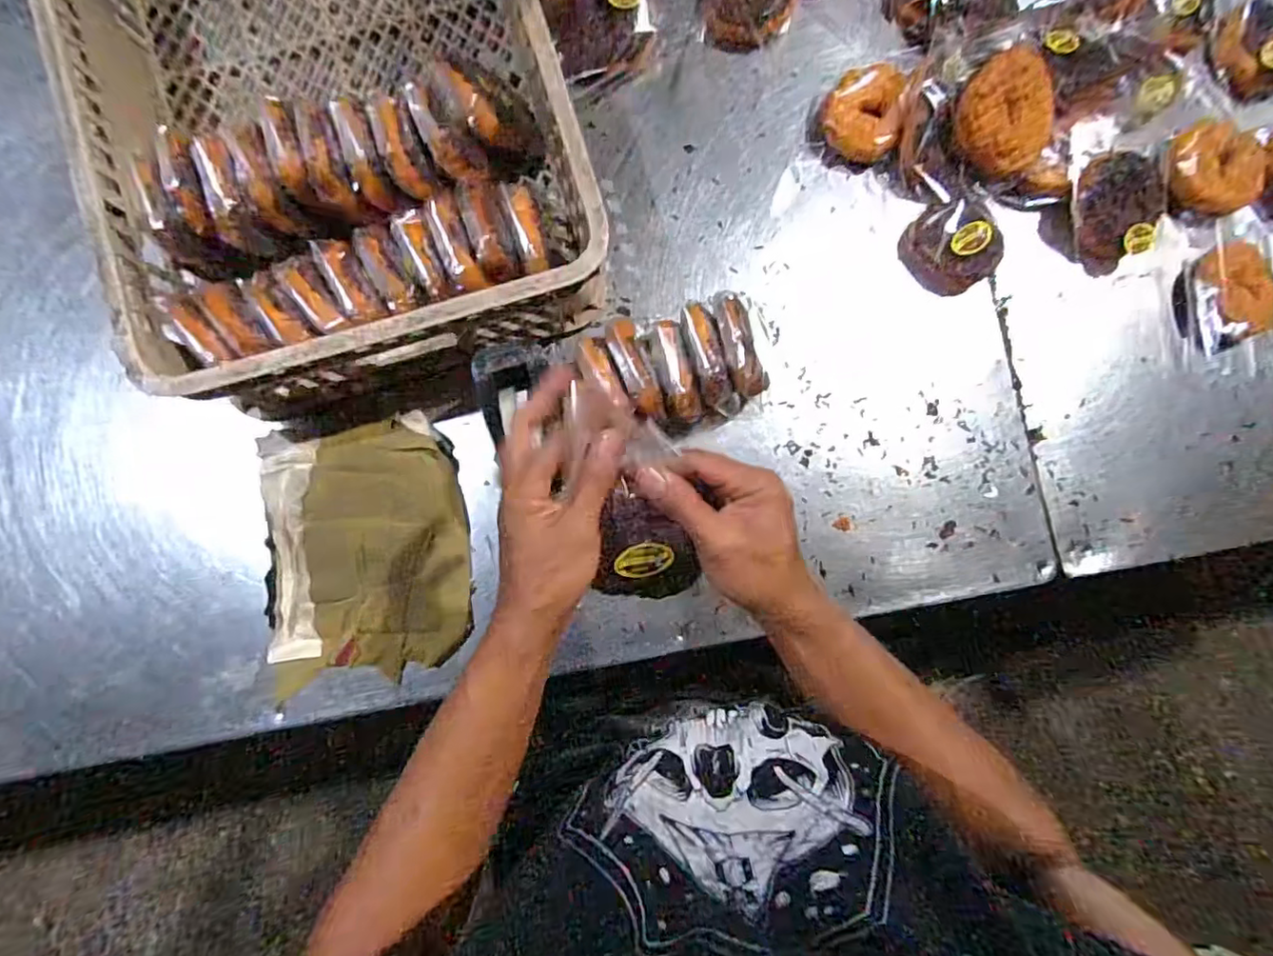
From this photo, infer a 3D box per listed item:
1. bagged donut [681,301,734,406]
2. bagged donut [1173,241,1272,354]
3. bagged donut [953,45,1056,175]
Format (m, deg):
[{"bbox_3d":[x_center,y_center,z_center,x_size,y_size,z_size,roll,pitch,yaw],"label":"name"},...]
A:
[{"bbox_3d":[0.066,-0.115,0.600,0.037,0.085,0.093,-18,84,-5],"label":"bagged donut"},{"bbox_3d":[0.645,-0.198,0.655,0.105,0.034,0.111,-12,88,-2],"label":"bagged donut"},{"bbox_3d":[0.375,-0.368,0.615,0.104,0.053,0.101,-19,88,-3],"label":"bagged donut"}]

